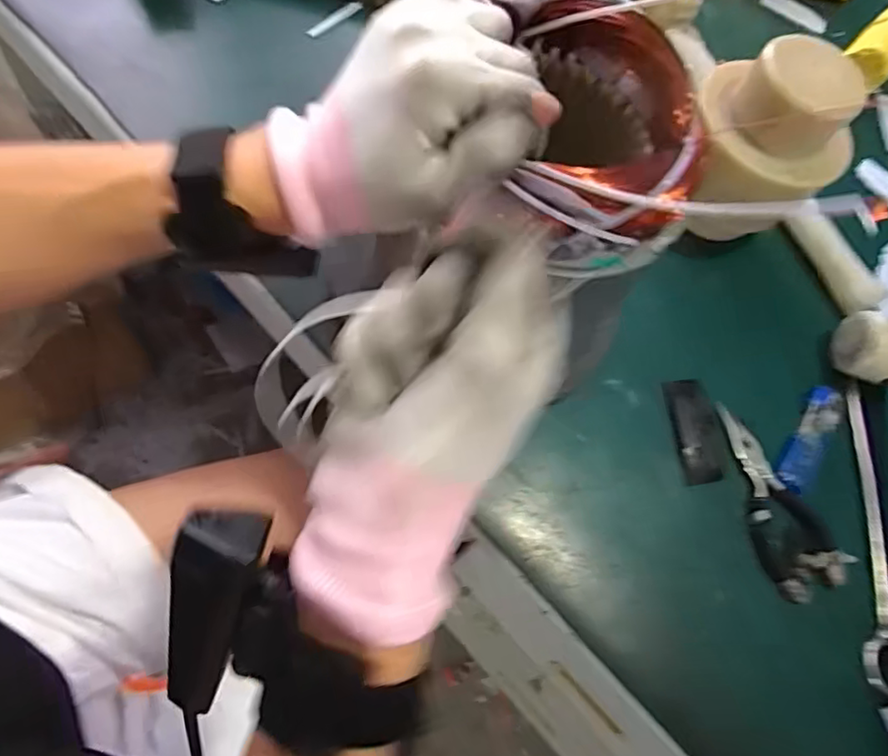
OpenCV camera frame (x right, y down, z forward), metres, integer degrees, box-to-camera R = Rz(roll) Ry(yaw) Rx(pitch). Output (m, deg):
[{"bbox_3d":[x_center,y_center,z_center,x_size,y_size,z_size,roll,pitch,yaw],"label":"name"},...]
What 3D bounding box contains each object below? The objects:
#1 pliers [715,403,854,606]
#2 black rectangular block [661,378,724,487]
[{"bbox_3d":[0.207,0.080,0.396,0.051,0.009,0.124,-23,73,-20],"label":"pliers"},{"bbox_3d":[0.172,0.036,0.414,0.030,0.008,0.072,0,66,-12],"label":"black rectangular block"}]

